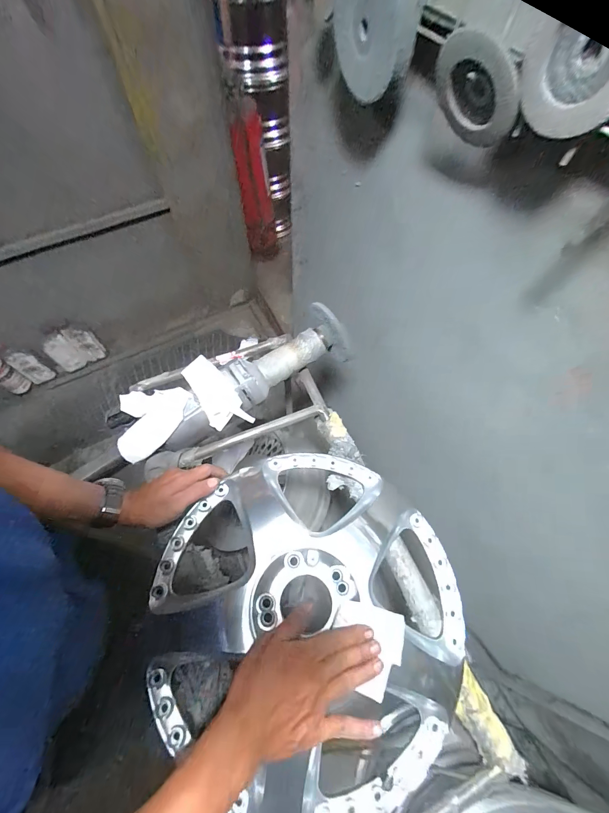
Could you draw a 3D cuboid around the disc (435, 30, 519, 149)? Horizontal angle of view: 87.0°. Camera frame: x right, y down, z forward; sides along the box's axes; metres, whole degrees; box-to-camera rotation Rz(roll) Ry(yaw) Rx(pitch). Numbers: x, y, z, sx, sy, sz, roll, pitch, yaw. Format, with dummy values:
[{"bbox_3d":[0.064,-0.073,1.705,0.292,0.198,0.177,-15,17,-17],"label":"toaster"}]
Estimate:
[{"bbox_3d":[0.176,-0.334,0.339,0.022,0.103,0.117,-35,76,14],"label":"disc"}]

